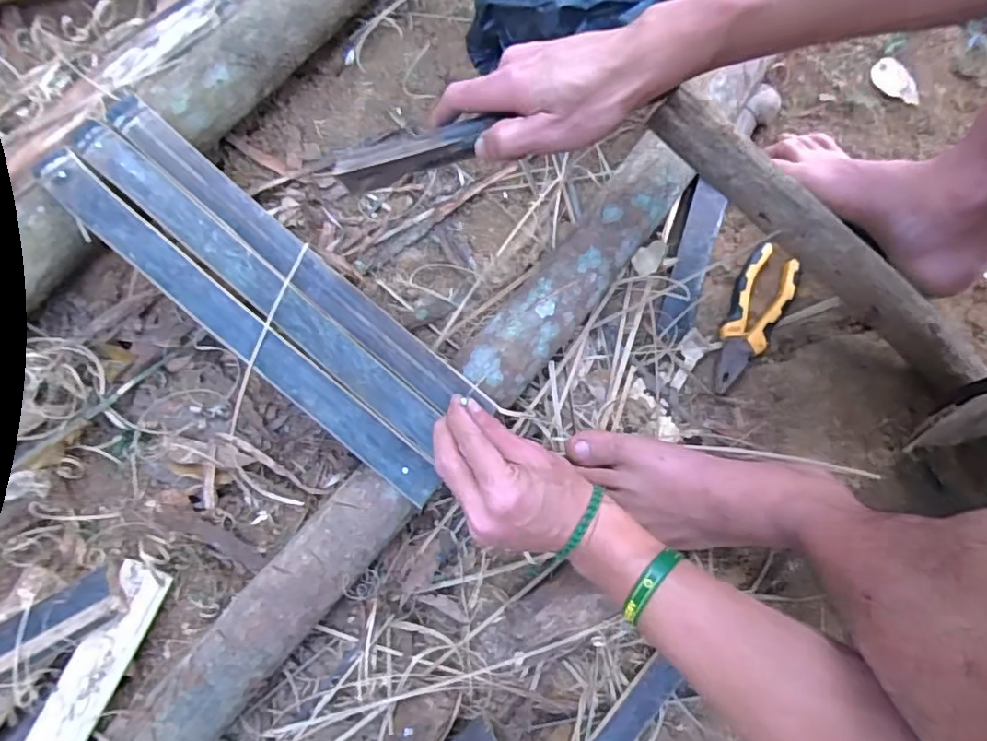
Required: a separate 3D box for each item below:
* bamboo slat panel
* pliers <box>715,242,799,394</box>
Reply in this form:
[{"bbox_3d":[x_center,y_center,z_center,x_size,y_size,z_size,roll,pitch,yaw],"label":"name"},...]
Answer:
[{"bbox_3d":[-0.182,-0.065,0.464,0.396,0.008,0.098,41,80,6],"label":"bamboo slat panel"},{"bbox_3d":[0.235,-0.048,0.550,0.050,0.020,0.145,33,79,6],"label":"pliers"}]

